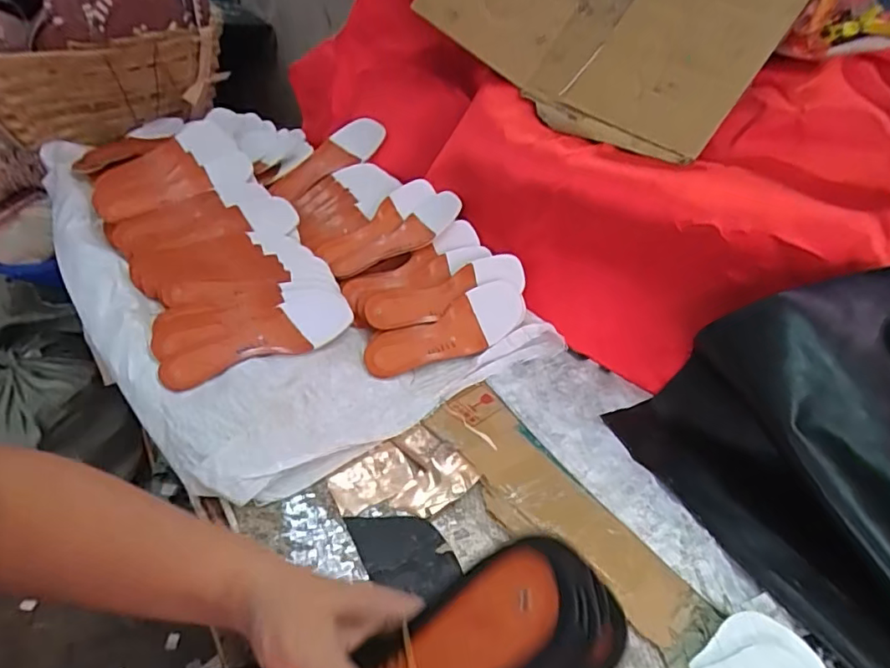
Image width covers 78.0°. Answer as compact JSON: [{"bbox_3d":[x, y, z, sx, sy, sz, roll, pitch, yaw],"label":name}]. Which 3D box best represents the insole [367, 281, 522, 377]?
[{"bbox_3d":[0.004,-0.001,0.732,0.224,0.015,0.079,-26,74,-16],"label":"insole"}]

